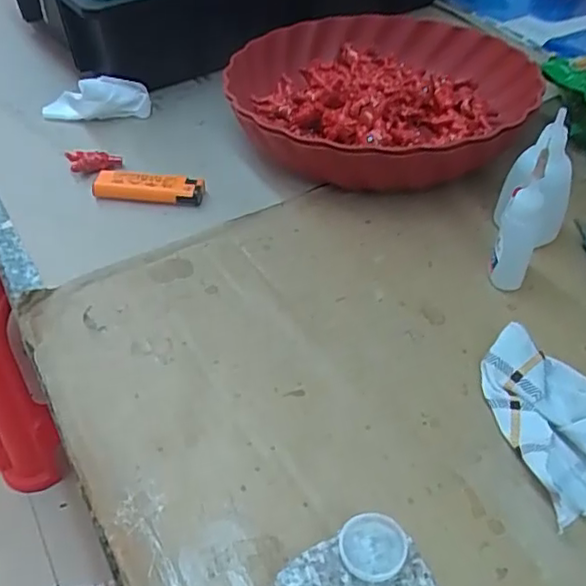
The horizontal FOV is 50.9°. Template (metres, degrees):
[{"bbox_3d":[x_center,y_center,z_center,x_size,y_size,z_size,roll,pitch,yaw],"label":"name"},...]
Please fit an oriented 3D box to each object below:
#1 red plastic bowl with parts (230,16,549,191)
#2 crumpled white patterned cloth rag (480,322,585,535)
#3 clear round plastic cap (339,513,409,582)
[{"bbox_3d":[0.068,-0.163,0.508,0.240,0.050,0.243,21,49,20],"label":"red plastic bowl with parts"},{"bbox_3d":[0.140,0.061,0.314,0.068,0.017,0.099,-10,46,-9],"label":"crumpled white patterned cloth rag"},{"bbox_3d":[0.033,0.105,0.254,0.027,0.004,0.026,-2,50,3],"label":"clear round plastic cap"}]

